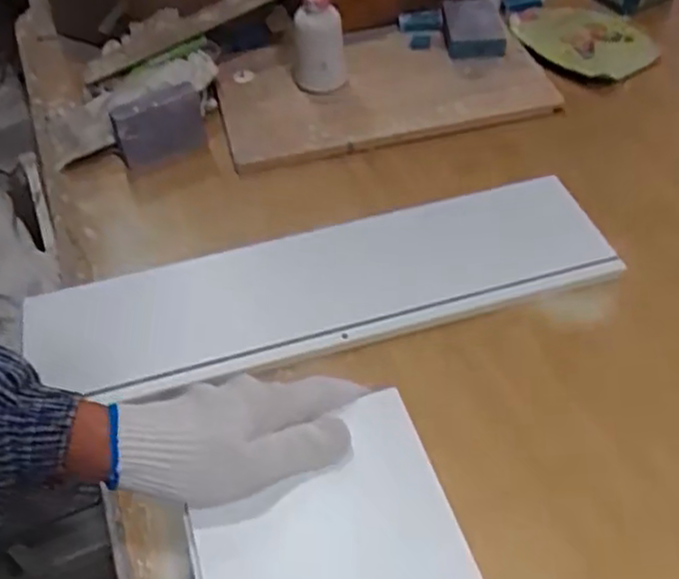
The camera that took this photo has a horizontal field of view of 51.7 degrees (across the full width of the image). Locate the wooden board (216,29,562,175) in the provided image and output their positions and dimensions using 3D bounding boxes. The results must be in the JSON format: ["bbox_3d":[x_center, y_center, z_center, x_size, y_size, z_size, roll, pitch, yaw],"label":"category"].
[{"bbox_3d":[0.047,-0.260,0.870,0.381,0.023,0.214,-10,49,-5],"label":"wooden board"}]

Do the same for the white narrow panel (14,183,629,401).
[{"bbox_3d":[-0.018,-0.007,0.659,0.545,0.022,0.138,-12,50,-7],"label":"white narrow panel"}]

